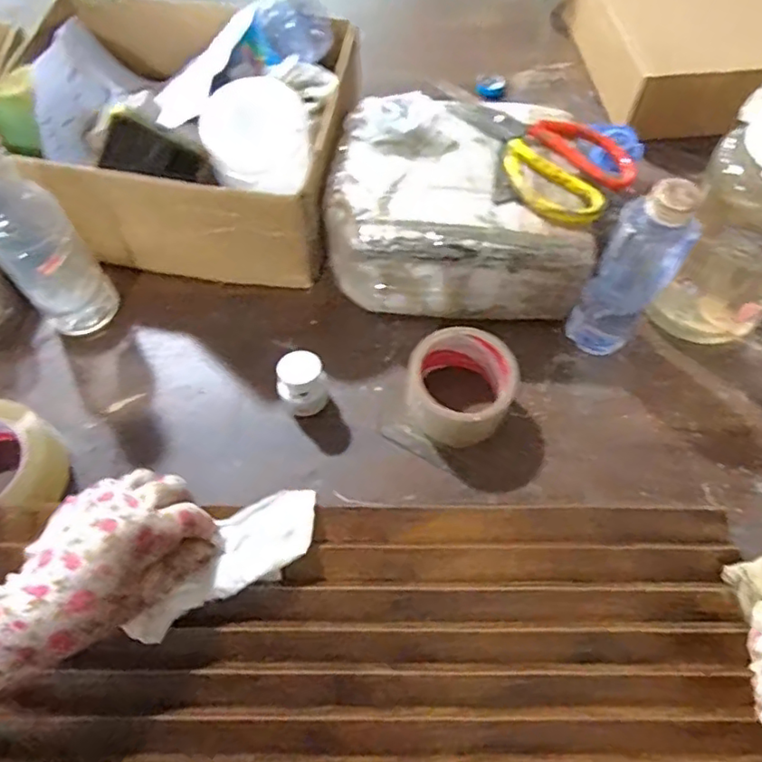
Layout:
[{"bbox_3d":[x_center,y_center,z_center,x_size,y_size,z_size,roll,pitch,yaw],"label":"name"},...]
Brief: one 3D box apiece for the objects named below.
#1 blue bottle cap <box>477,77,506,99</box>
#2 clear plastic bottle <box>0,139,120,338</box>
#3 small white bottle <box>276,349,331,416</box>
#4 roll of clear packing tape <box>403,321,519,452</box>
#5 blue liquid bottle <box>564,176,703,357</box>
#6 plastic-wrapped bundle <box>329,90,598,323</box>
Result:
[{"bbox_3d":[0.139,-0.370,0.744,0.033,0.010,0.033,0,61,0],"label":"blue bottle cap"},{"bbox_3d":[-0.296,-0.124,0.495,0.062,0.224,0.065,41,69,20],"label":"clear plastic bottle"},{"bbox_3d":[-0.068,0.005,0.514,0.041,0.058,0.034,-22,63,-12],"label":"small white bottle"},{"bbox_3d":[0.070,0.005,0.514,0.087,0.063,0.083,0,61,0],"label":"roll of clear packing tape"},{"bbox_3d":[0.207,-0.086,0.493,0.058,0.181,0.045,31,66,16],"label":"blue liquid bottle"},{"bbox_3d":[0.067,-0.159,0.567,0.225,0.127,0.183,-1,61,0],"label":"plastic-wrapped bundle"}]

